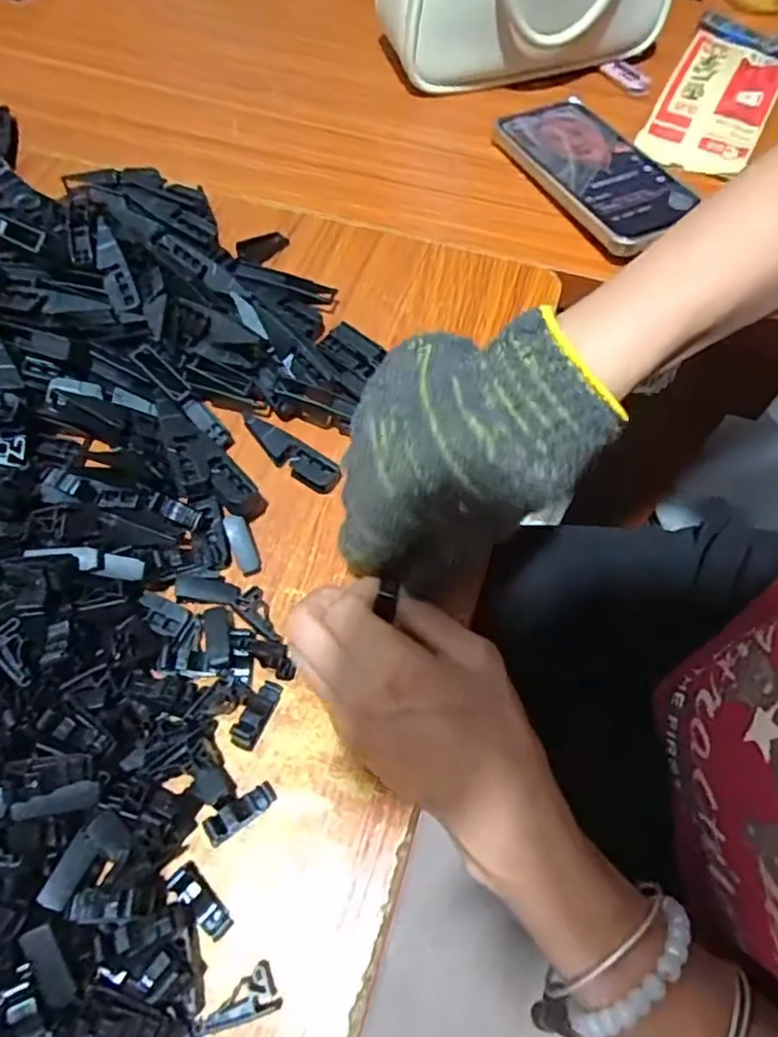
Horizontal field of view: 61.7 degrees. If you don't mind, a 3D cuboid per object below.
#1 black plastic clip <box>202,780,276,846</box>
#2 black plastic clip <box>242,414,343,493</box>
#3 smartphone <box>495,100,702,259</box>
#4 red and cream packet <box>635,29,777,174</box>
[{"bbox_3d":[-0.060,0.120,0.268,0.032,0.005,0.011,-24,61,-42],"label":"black plastic clip"},{"bbox_3d":[-0.054,-0.035,0.354,0.064,0.010,0.016,32,66,14],"label":"black plastic clip"},{"bbox_3d":[0.151,-0.255,0.473,0.083,0.012,0.165,-25,63,-10],"label":"smartphone"},{"bbox_3d":[0.263,-0.337,0.521,0.081,0.031,0.148,25,64,11],"label":"red and cream packet"}]

